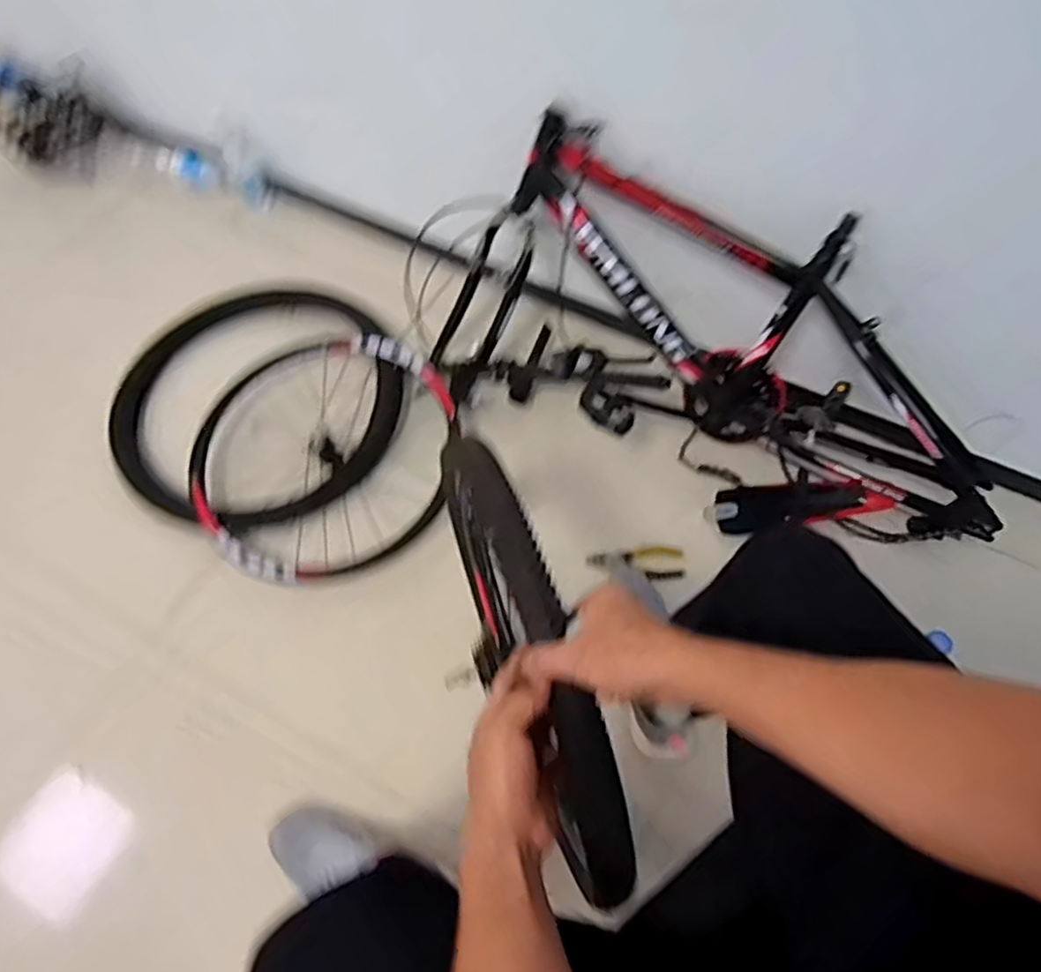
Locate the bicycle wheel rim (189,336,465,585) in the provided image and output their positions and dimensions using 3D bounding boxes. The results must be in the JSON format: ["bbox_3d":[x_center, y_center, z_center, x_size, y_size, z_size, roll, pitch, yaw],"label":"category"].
[{"bbox_3d":[-0.330,-0.066,1.175,0.462,0.081,0.458,0,61,0],"label":"bicycle wheel rim"}]

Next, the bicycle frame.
[{"bbox_3d":[0.322,-0.225,1.103,0.935,0.383,0.287,22,63,7],"label":"bicycle frame"}]

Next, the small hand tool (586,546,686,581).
[{"bbox_3d":[0.196,0.134,1.140,0.163,0.015,0.062,-6,63,-7],"label":"small hand tool"}]

